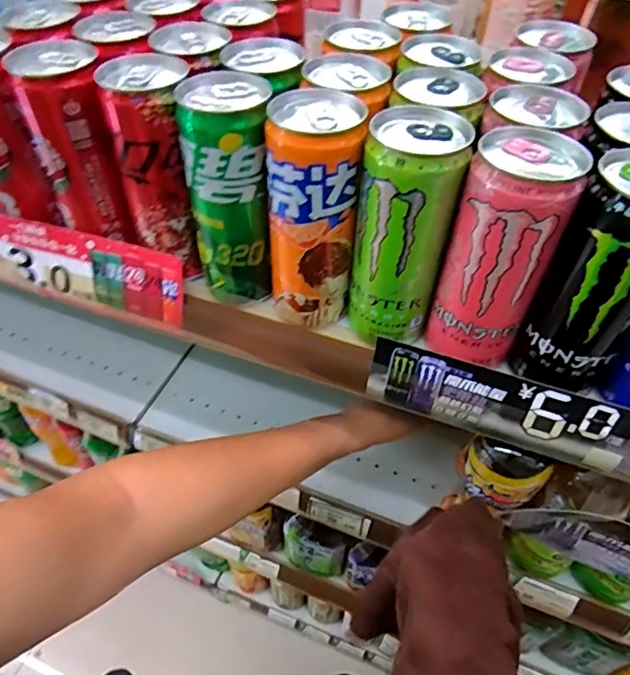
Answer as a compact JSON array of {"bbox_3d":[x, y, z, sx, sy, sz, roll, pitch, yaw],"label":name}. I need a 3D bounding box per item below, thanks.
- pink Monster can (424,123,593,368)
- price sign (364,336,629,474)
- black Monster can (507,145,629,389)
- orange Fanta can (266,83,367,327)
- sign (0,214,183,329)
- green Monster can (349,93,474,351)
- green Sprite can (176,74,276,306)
[{"bbox_3d":[0.107,-0.045,0.298,0.055,0.129,0.058,20,53,15],"label":"pink Monster can"},{"bbox_3d":[0.119,0.045,0.334,0.170,0.049,0.004,17,35,14],"label":"price sign"},{"bbox_3d":[0.159,-0.031,0.281,0.057,0.123,0.053,26,54,19],"label":"black Monster can"},{"bbox_3d":[0.000,-0.076,0.328,0.053,0.137,0.056,9,50,6],"label":"orange Fanta can"},{"bbox_3d":[-0.195,-0.059,0.405,0.196,0.061,0.007,17,35,8],"label":"sign"},{"bbox_3d":[0.053,-0.064,0.313,0.052,0.135,0.054,12,51,9],"label":"green Monster can"},{"bbox_3d":[-0.057,-0.094,0.343,0.056,0.138,0.057,1,50,-1],"label":"green Sprite can"}]

